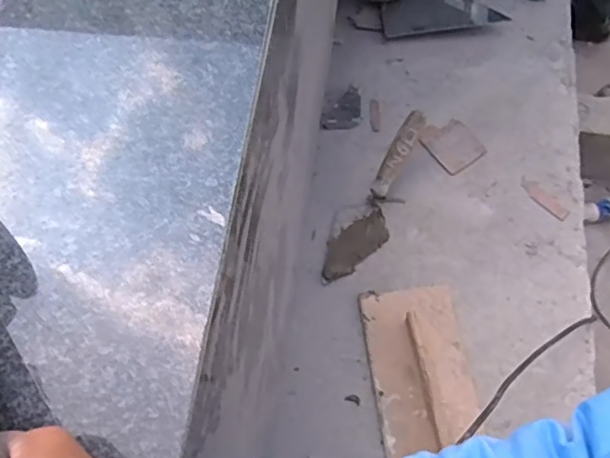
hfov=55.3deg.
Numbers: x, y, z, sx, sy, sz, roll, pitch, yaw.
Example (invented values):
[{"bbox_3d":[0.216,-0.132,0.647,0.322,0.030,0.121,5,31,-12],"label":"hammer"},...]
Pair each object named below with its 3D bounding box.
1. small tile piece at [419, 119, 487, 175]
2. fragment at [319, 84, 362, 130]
[{"bbox_3d":[0.230,-0.133,0.911,0.075,0.009,0.086,-31,70,-11],"label":"small tile piece"},{"bbox_3d":[0.058,-0.195,0.936,0.061,0.017,0.078,2,68,3],"label":"fragment"}]

